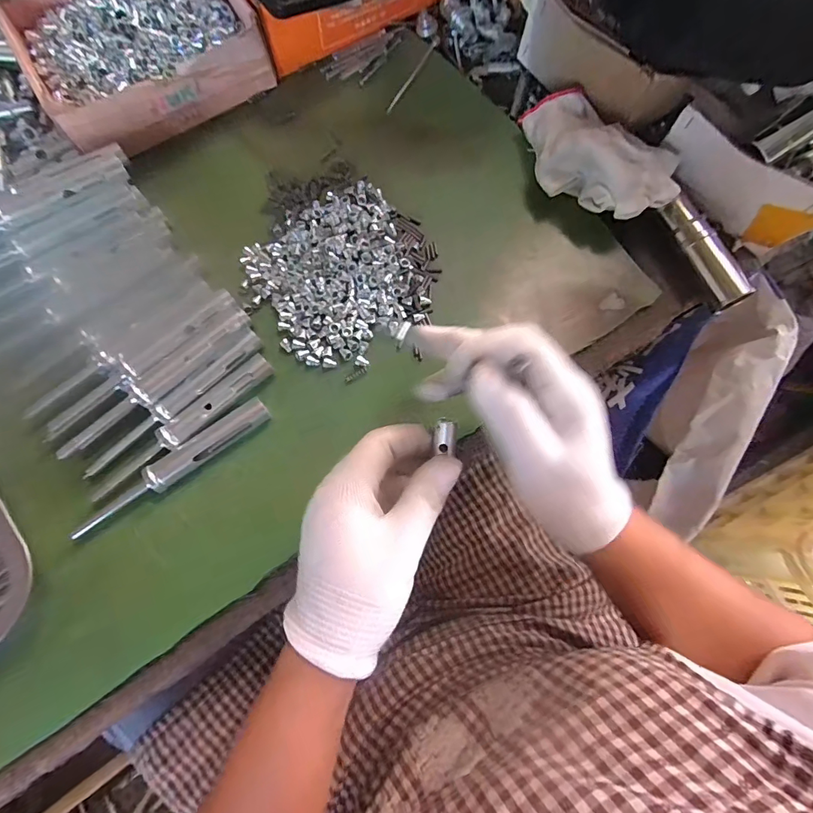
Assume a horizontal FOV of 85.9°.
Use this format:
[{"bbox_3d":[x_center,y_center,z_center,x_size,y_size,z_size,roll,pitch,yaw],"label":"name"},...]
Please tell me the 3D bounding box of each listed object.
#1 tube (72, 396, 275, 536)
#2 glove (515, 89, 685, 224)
[{"bbox_3d":[-0.155,0.040,0.293,0.139,0.015,0.019,-36,78,-10],"label":"tube"},{"bbox_3d":[0.144,-0.195,0.343,0.079,0.044,0.133,-42,80,-11],"label":"glove"}]

